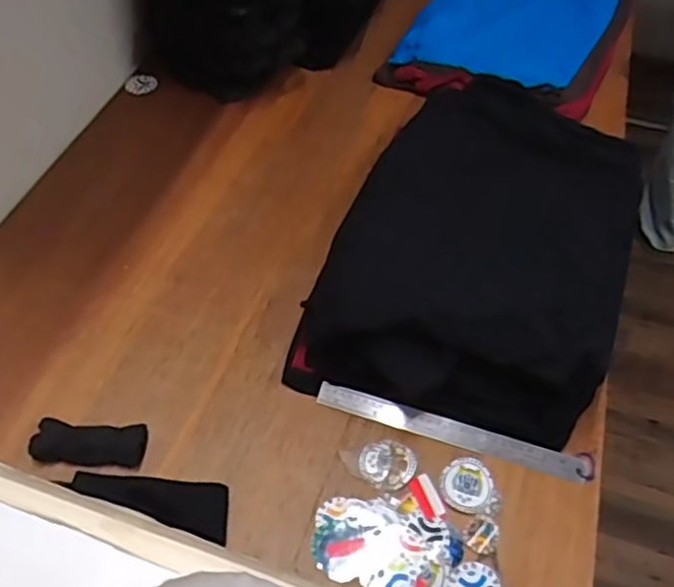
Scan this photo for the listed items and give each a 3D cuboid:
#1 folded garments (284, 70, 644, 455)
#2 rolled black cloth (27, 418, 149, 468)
[{"bbox_3d":[0.202,-0.082,0.891,0.368,0.133,0.530,17,54,12],"label":"folded garments"},{"bbox_3d":[-0.285,0.175,0.766,0.126,0.024,0.050,2,51,-1],"label":"rolled black cloth"}]

